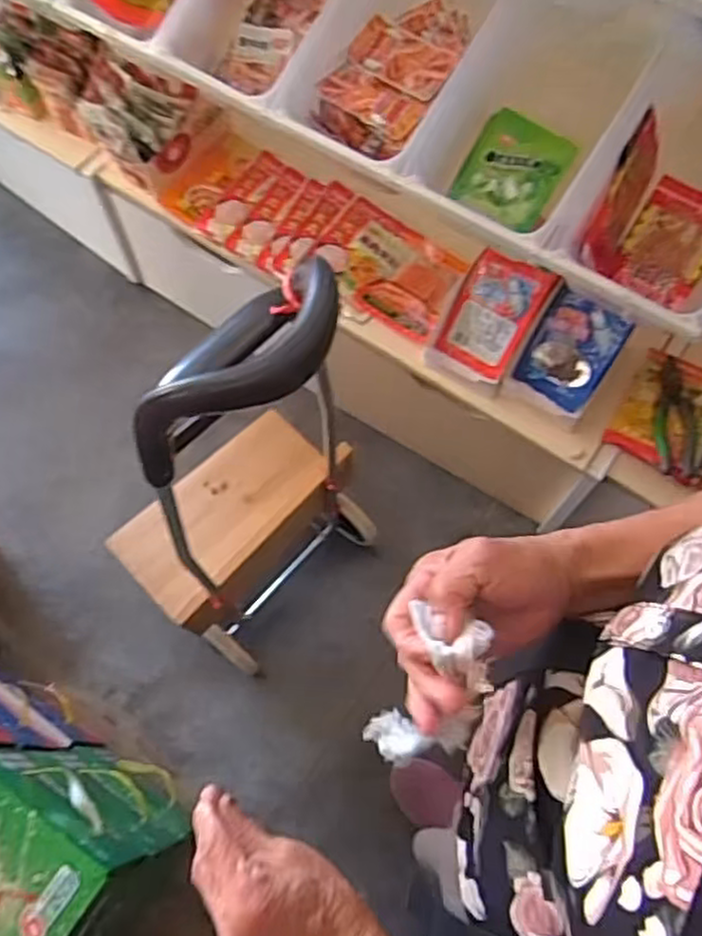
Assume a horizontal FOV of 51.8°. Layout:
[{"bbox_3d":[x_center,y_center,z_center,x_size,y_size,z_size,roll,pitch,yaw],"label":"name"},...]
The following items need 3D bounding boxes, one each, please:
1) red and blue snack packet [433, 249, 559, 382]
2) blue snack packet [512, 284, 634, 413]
[{"bbox_3d":[0.208,-0.226,1.057,0.119,0.014,0.166,31,108,12],"label":"red and blue snack packet"},{"bbox_3d":[0.316,-0.168,1.033,0.113,0.012,0.144,32,108,9],"label":"blue snack packet"}]

